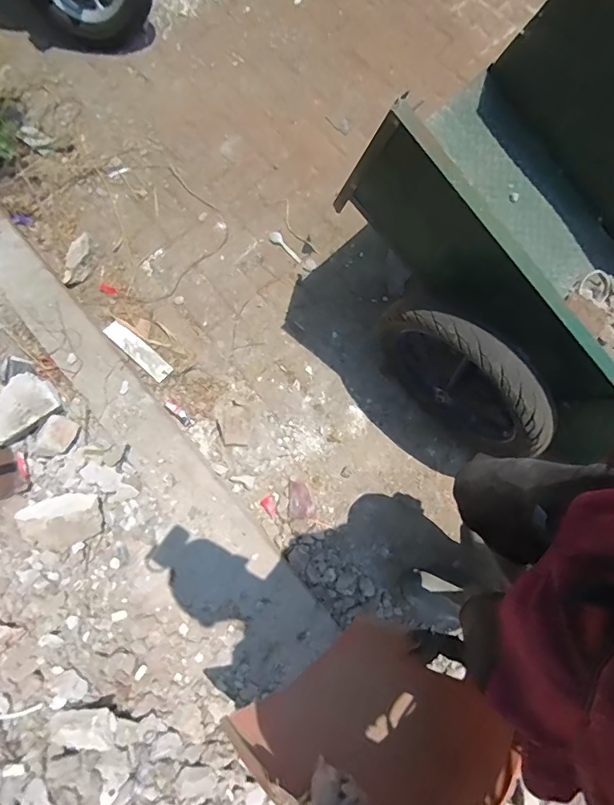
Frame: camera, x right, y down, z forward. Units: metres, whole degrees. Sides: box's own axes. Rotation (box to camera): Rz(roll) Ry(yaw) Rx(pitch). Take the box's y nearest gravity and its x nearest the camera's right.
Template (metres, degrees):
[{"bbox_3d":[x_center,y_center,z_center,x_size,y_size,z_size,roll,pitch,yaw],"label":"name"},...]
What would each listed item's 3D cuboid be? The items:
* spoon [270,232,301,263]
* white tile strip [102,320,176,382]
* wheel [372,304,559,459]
[{"bbox_3d":[-0.069,-0.501,1.514,0.037,0.009,0.144,-38,73,-11],"label":"spoon"},{"bbox_3d":[-0.515,-0.159,1.424,0.237,0.010,0.061,40,79,4],"label":"white tile strip"},{"bbox_3d":[0.355,-0.049,1.131,0.096,0.482,0.466,-39,74,-11],"label":"wheel"}]

